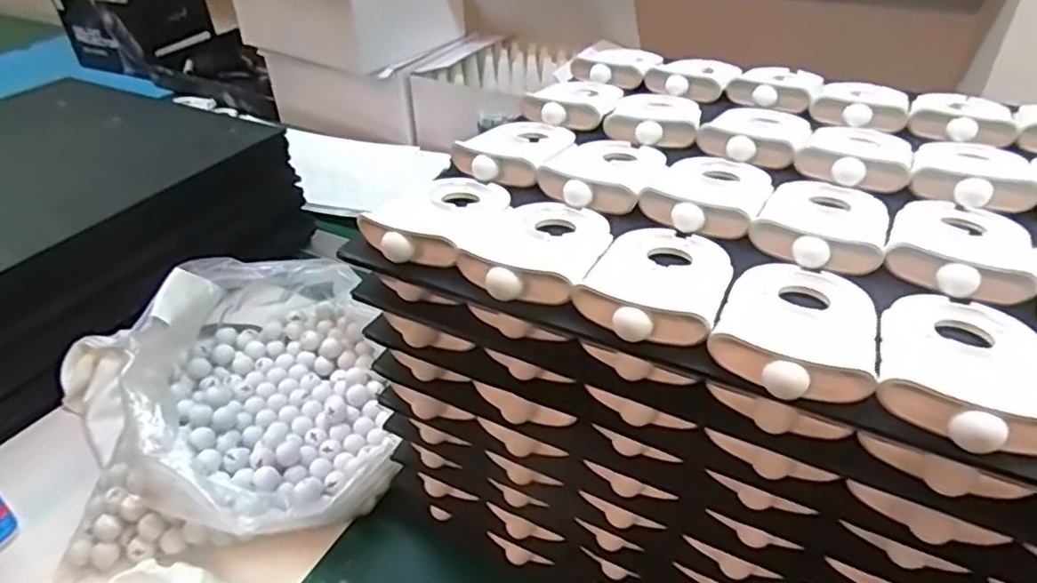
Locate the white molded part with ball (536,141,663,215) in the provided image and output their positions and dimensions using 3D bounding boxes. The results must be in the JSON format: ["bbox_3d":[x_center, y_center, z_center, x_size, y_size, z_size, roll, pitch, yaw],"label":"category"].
[{"bbox_3d":[0.049,-0.070,0.375,0.060,0.015,0.086,16,40,23],"label":"white molded part with ball"}]

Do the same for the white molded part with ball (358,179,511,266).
[{"bbox_3d":[-0.037,-0.042,0.338,0.047,0.019,0.086,13,39,19],"label":"white molded part with ball"}]

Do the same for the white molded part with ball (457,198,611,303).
[{"bbox_3d":[0.011,-0.025,0.316,0.059,0.016,0.087,13,39,18],"label":"white molded part with ball"}]

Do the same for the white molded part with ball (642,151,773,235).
[{"bbox_3d":[0.104,-0.057,0.356,0.056,0.016,0.091,17,41,24],"label":"white molded part with ball"}]

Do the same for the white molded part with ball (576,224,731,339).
[{"bbox_3d":[0.062,-0.009,0.293,0.057,0.013,0.085,14,40,20],"label":"white molded part with ball"}]

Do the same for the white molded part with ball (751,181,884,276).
[{"bbox_3d":[0.153,-0.037,0.329,0.057,0.017,0.084,20,42,26],"label":"white molded part with ball"}]

